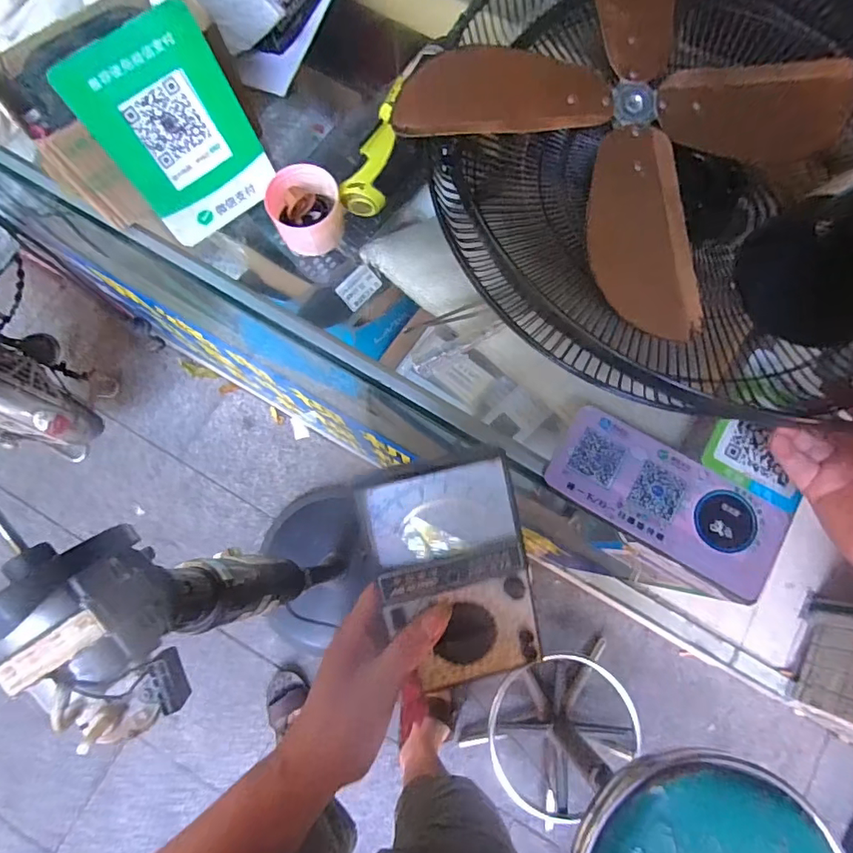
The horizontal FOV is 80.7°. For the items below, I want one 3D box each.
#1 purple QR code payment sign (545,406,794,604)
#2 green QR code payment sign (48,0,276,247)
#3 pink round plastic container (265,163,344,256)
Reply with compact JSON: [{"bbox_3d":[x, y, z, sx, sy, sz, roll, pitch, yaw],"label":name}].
[{"bbox_3d":[0.207,0.060,0.434,0.197,0.006,0.089,31,78,6],"label":"purple QR code payment sign"},{"bbox_3d":[-0.208,-0.246,0.430,0.113,0.160,0.008,-42,59,-10],"label":"green QR code payment sign"},{"bbox_3d":[-0.114,-0.208,0.477,0.064,0.048,0.067,0,77,-1],"label":"pink round plastic container"}]

